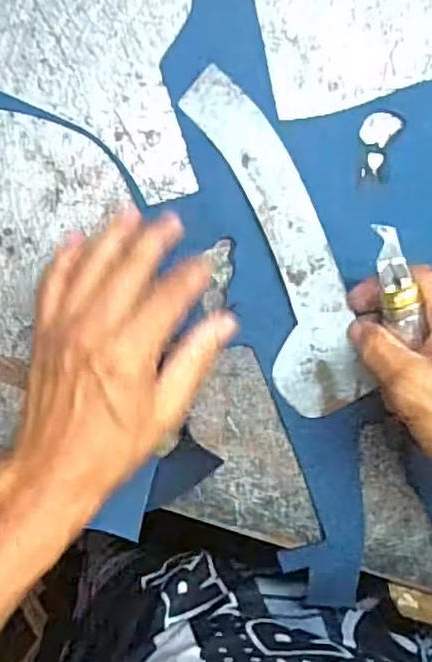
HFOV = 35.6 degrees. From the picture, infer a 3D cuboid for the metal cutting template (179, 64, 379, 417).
[{"bbox_3d":[0.038,-0.051,0.400,0.052,0.005,0.208,-18,95,12],"label":"metal cutting template"}]

